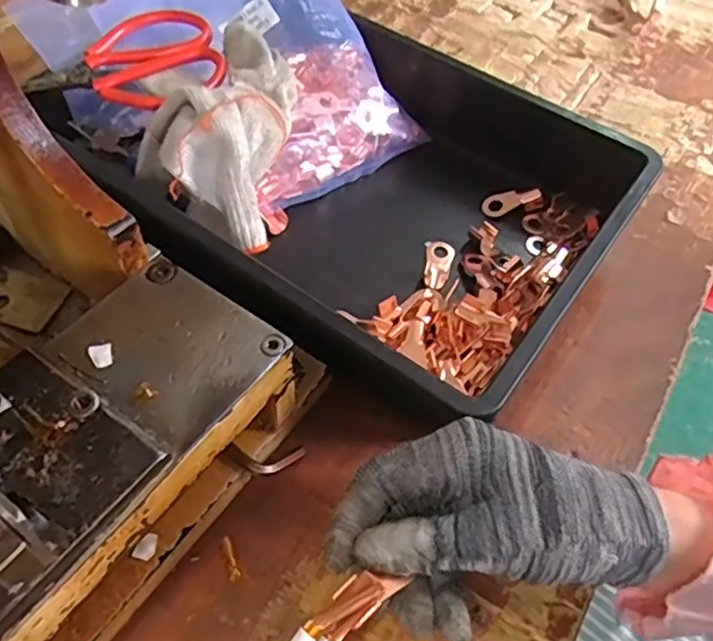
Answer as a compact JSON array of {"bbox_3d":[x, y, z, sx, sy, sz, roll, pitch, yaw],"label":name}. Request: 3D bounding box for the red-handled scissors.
[{"bbox_3d":[-0.151,-0.169,0.428,0.123,0.023,0.073,-22,59,-20],"label":"red-handled scissors"}]

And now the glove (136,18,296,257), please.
[{"bbox_3d":[-0.091,-0.128,0.408,0.094,0.058,0.159,5,53,-1],"label":"glove"}]

